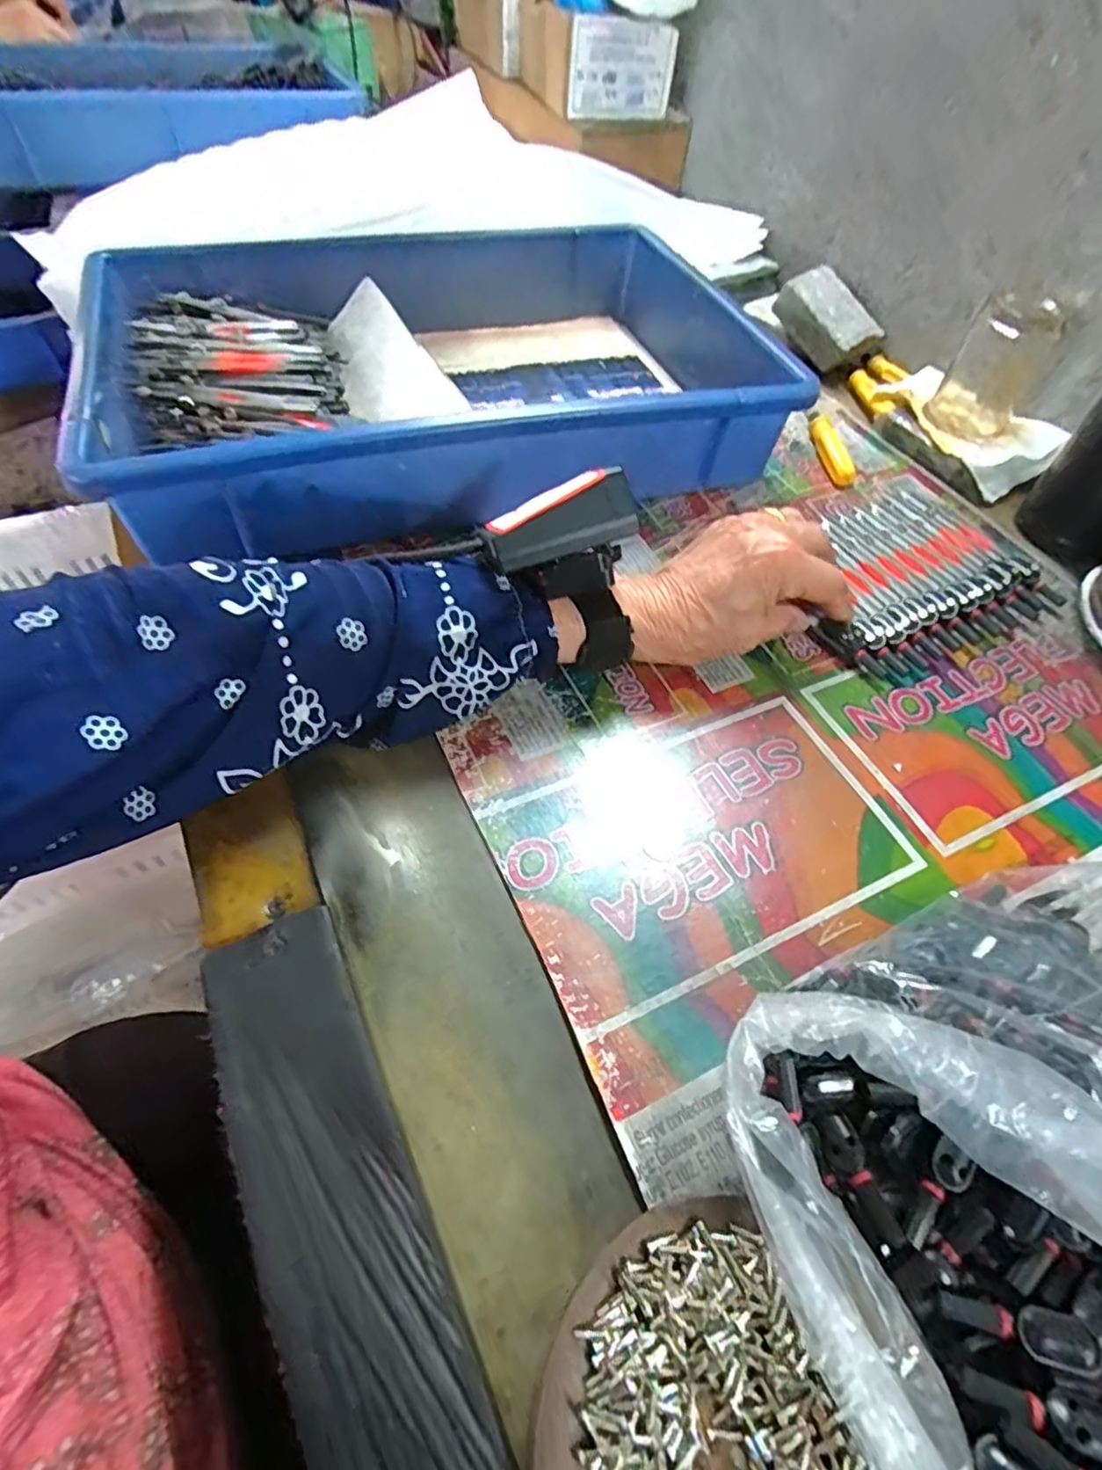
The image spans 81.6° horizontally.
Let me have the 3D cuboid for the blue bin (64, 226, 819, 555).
[{"bbox_3d":[-0.074,-0.250,0.443,0.420,0.095,0.271,-15,58,-14],"label":"blue bin"}]

